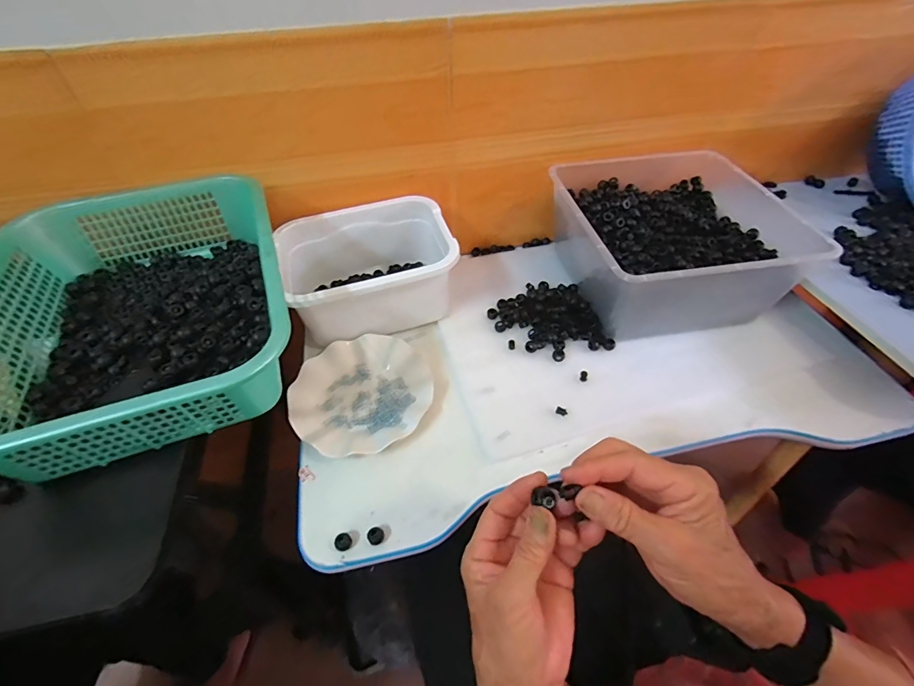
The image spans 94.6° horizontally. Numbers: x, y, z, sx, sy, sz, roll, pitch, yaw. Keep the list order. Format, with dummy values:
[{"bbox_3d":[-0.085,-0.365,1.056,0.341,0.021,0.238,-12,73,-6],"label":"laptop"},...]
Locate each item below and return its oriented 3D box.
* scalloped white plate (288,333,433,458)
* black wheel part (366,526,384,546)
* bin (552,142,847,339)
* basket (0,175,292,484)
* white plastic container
[{"bbox_3d":[-0.125,0.065,0.560,0.178,0.022,0.176,0,48,0],"label":"scalloped white plate"},{"bbox_3d":[-0.085,0.202,0.444,0.017,0.012,0.015,-16,50,-14],"label":"black wheel part"},{"bbox_3d":[0.312,-0.168,0.672,0.294,0.144,0.346,-6,48,-5],"label":"bin"},{"bbox_3d":[-0.346,-0.040,0.478,0.287,0.111,0.369,-19,51,-16],"label":"basket"},{"bbox_3d":[-0.128,-0.109,0.636,0.237,0.122,0.185,-17,50,-14],"label":"white plastic container"}]

